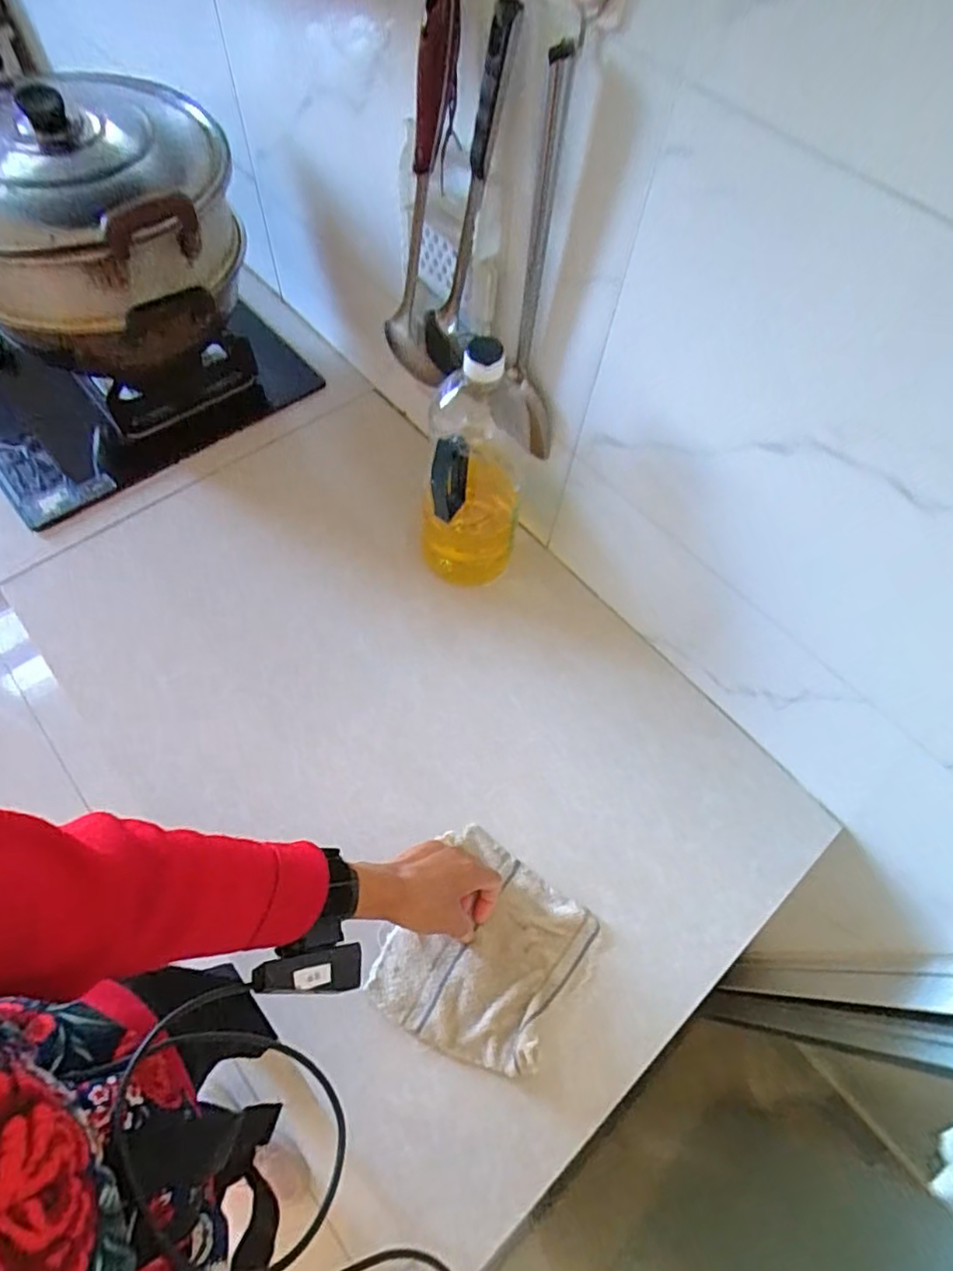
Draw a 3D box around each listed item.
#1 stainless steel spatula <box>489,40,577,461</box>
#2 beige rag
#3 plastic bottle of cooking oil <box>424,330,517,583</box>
[{"bbox_3d":[0.054,-0.278,0.519,0.051,0.319,0.068,0,64,-1],"label":"stainless steel spatula"},{"bbox_3d":[0.009,0.284,0.540,0.157,0.025,0.167,32,67,14],"label":"beige rag"},{"bbox_3d":[-0.008,-0.164,0.631,0.102,0.278,0.105,-7,64,-4],"label":"plastic bottle of cooking oil"}]

